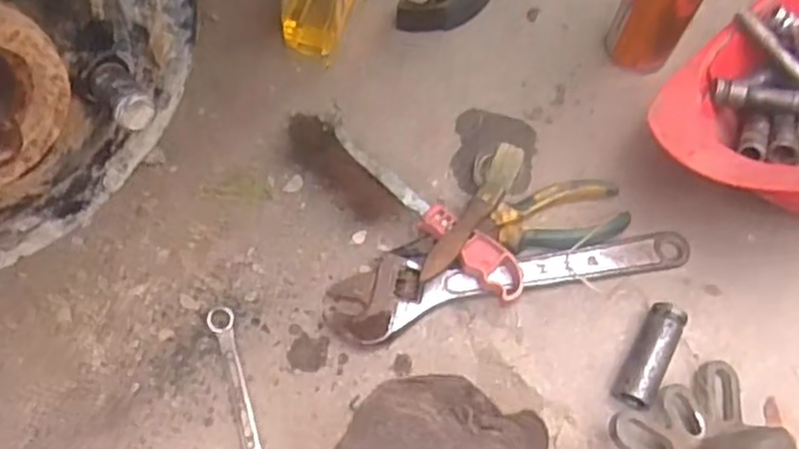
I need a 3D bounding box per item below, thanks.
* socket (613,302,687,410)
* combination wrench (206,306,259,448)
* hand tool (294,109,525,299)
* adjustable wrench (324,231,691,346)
[{"bbox_3d":[0.186,0.097,0.552,0.026,0.021,0.079,27,70,9],"label":"socket"},{"bbox_3d":[-0.113,0.129,0.542,0.026,0.008,0.145,-16,70,-8],"label":"combination wrench"},{"bbox_3d":[-0.001,-0.014,0.594,0.226,0.032,0.043,36,72,12],"label":"hand tool"},{"bbox_3d":[0.084,0.034,0.579,0.284,0.022,0.059,-14,69,-7],"label":"adjustable wrench"}]

